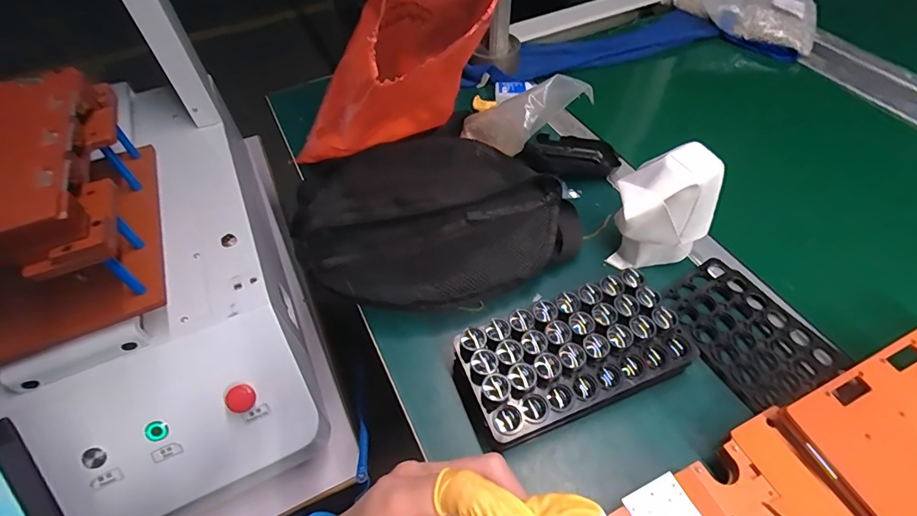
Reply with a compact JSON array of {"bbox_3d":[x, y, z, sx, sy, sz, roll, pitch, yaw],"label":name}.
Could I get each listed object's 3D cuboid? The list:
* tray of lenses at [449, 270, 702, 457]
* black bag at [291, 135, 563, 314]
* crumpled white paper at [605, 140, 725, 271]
[{"bbox_3d":[0.098,0.089,0.398,0.199,0.048,0.098,-20,54,-11],"label":"tray of lenses"},{"bbox_3d":[-0.031,-0.044,0.508,0.309,0.054,0.226,-9,53,-3],"label":"black bag"},{"bbox_3d":[0.206,-0.047,0.455,0.099,0.115,0.062,-3,53,1],"label":"crumpled white paper"}]

